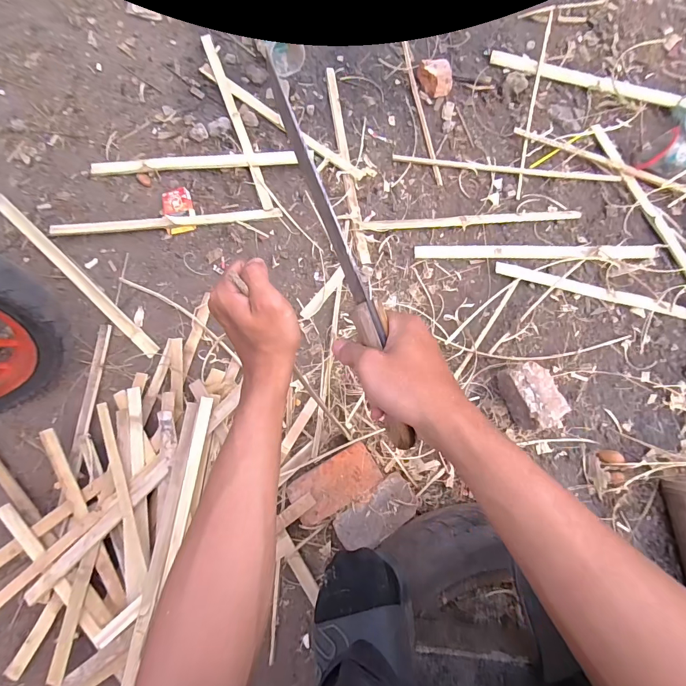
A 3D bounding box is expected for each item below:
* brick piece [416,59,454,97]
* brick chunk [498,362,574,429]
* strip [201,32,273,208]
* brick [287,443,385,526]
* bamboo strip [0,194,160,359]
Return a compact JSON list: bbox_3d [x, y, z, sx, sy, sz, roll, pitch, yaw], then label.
[{"bbox_3d":[0.228,-0.658,0.939,0.088,0.045,0.081,10,77,3],"label":"brick piece"},{"bbox_3d":[0.373,0.109,0.737,0.084,0.088,0.145,-24,77,-5],"label":"brick chunk"},{"bbox_3d":[-0.264,-0.555,0.929,0.024,0.013,0.534,-20,76,-4],"label":"strip"},{"bbox_3d":[-0.014,0.268,0.724,0.171,0.039,0.092,-30,78,-7],"label":"brick"},{"bbox_3d":[-0.602,-0.157,0.842,0.547,0.022,0.033,41,80,11],"label":"bamboo strip"}]

